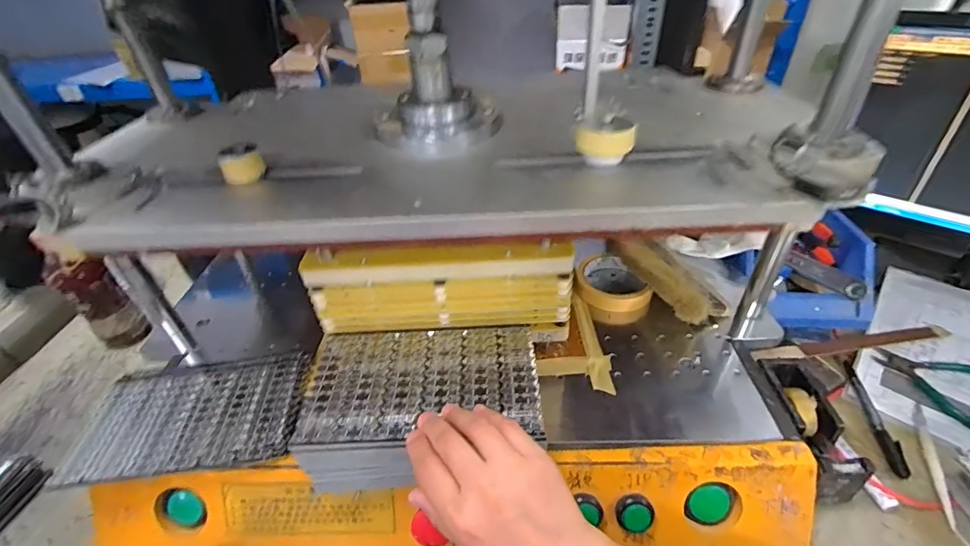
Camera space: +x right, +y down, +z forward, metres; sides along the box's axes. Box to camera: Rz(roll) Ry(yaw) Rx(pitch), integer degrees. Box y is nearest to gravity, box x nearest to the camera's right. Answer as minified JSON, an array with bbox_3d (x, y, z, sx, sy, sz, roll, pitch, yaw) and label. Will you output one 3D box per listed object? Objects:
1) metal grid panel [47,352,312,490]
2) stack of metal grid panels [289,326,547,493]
[{"bbox_3d":[-0.281,0.136,0.434,0.197,0.008,0.125,-6,39,-3],"label":"metal grid panel"},{"bbox_3d":[-0.052,0.128,0.397,0.194,0.085,0.133,-4,39,0],"label":"stack of metal grid panels"}]

